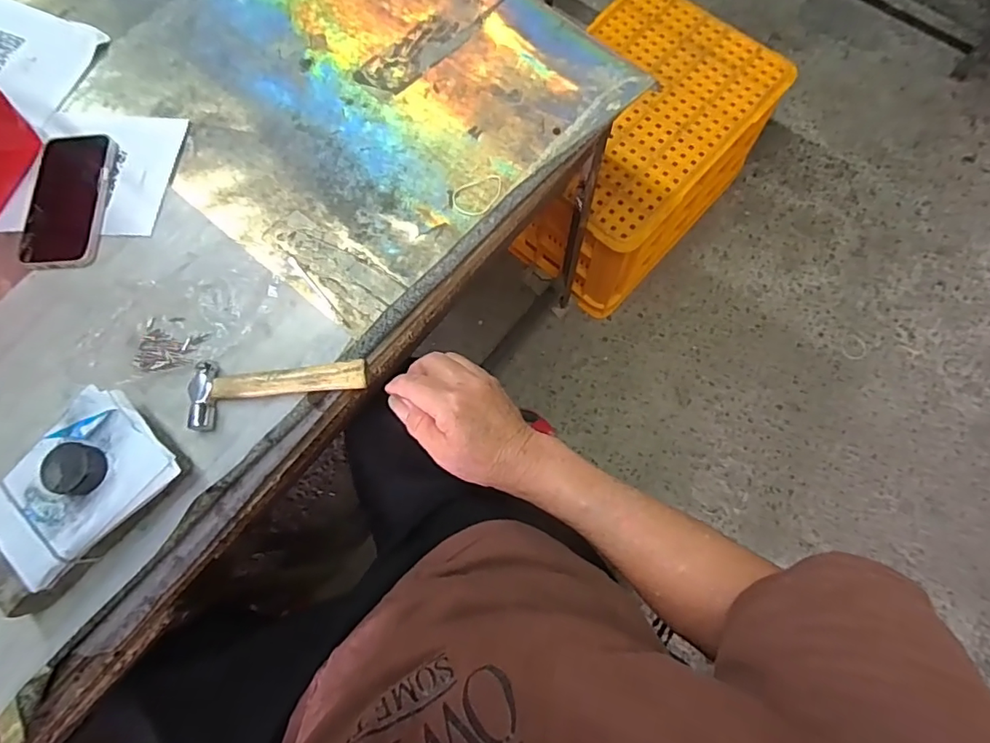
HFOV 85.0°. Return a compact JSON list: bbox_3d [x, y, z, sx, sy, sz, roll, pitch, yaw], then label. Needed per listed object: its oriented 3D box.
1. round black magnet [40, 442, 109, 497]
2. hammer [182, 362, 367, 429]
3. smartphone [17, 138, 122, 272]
[{"bbox_3d":[-0.327,0.075,0.418,0.042,0.019,0.037,18,75,7],"label":"round black magnet"},{"bbox_3d":[-0.189,0.015,0.473,0.154,0.023,0.059,-4,74,0],"label":"hammer"},{"bbox_3d":[-0.433,-0.173,0.547,0.079,0.007,0.149,-2,74,0],"label":"smartphone"}]

